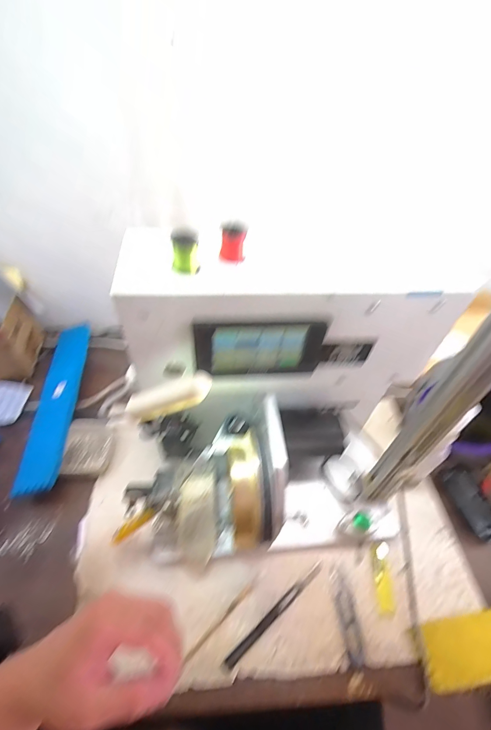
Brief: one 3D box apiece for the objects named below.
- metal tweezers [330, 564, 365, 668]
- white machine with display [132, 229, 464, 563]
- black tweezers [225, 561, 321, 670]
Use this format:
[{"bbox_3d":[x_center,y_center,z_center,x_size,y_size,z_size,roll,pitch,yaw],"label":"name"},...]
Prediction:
[{"bbox_3d":[0.131,0.316,0.438,0.025,0.009,0.102,-4,49,-8],"label":"metal tweezers"},{"bbox_3d":[0.049,0.078,0.419,0.342,0.335,0.230,-2,49,-6],"label":"white machine with display"},{"bbox_3d":[0.041,0.312,0.436,0.162,0.004,0.012,-31,58,-27],"label":"black tweezers"}]

